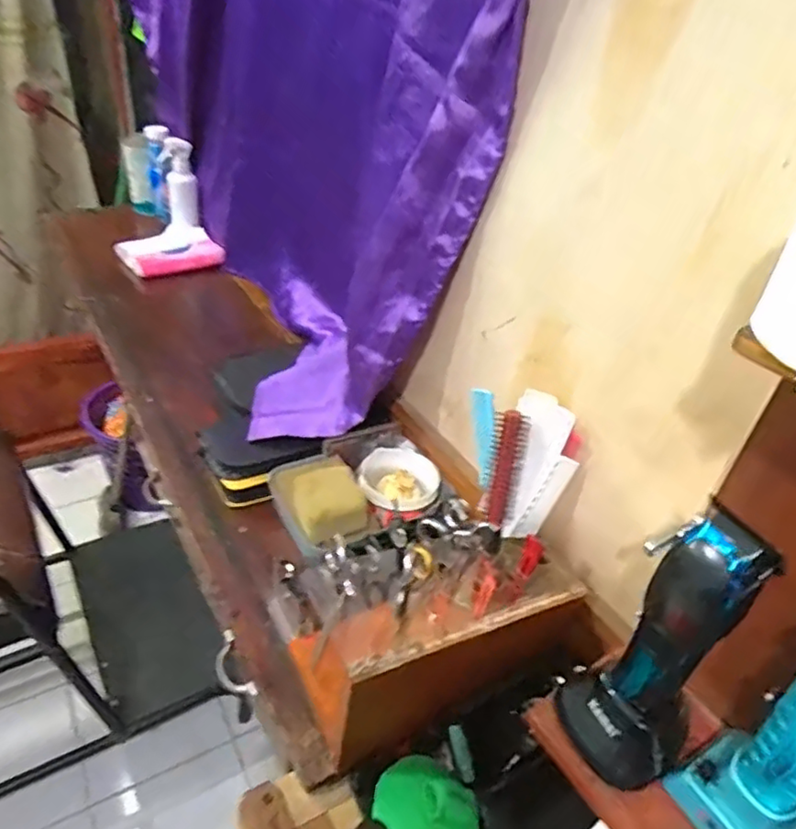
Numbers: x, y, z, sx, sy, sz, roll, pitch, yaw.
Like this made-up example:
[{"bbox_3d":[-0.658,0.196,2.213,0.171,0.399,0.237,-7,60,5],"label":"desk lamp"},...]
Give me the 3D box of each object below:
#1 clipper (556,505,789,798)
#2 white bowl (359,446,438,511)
[{"bbox_3d":[0.160,0.145,0.375,0.063,0.191,0.078,-26,48,-37],"label":"clipper"},{"bbox_3d":[0.000,0.076,0.697,0.087,0.027,0.087,5,37,-4],"label":"white bowl"}]

